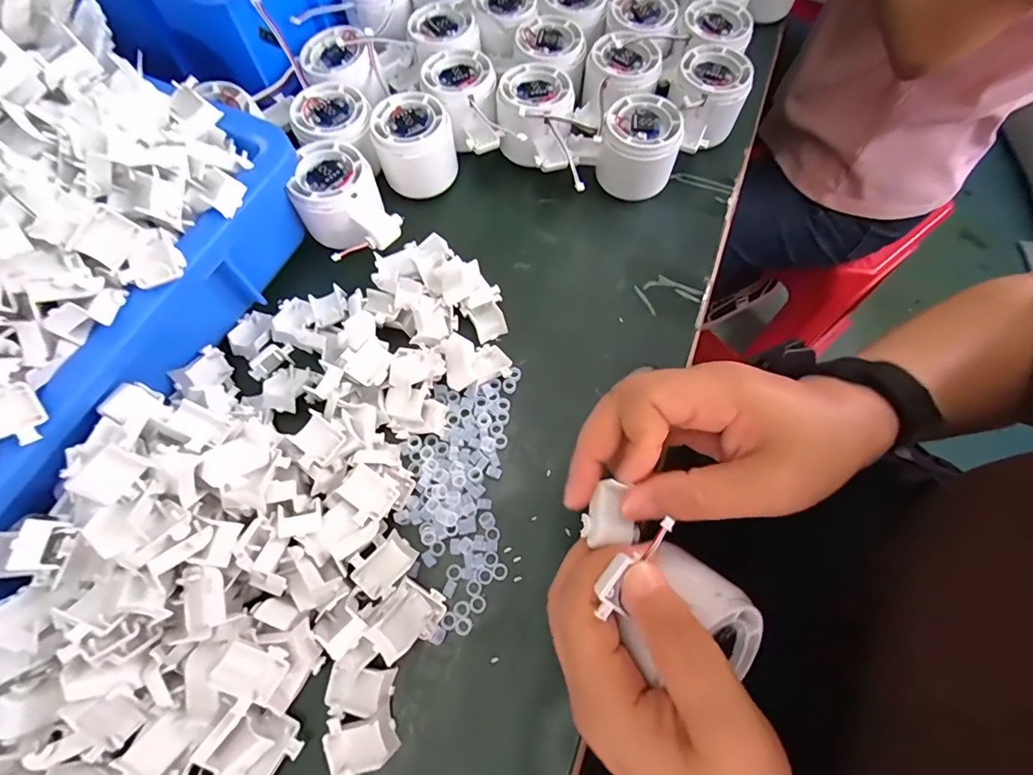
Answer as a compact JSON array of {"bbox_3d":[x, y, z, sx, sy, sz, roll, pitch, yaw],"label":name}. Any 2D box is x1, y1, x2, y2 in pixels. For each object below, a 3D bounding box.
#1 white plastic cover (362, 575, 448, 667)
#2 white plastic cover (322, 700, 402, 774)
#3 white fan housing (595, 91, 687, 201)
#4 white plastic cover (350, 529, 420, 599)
[{"bbox_3d":[-0.058,0.123,0.245,0.028,0.018,0.038,33,71,11],"label":"white plastic cover"},{"bbox_3d":[-0.078,0.176,0.230,0.033,0.015,0.027,-19,70,-9],"label":"white plastic cover"},{"bbox_3d":[0.092,-0.178,0.350,0.056,0.049,0.055,16,68,5],"label":"white fan housing"},{"bbox_3d":[-0.075,0.098,0.258,0.026,0.008,0.033,38,72,12],"label":"white plastic cover"}]

